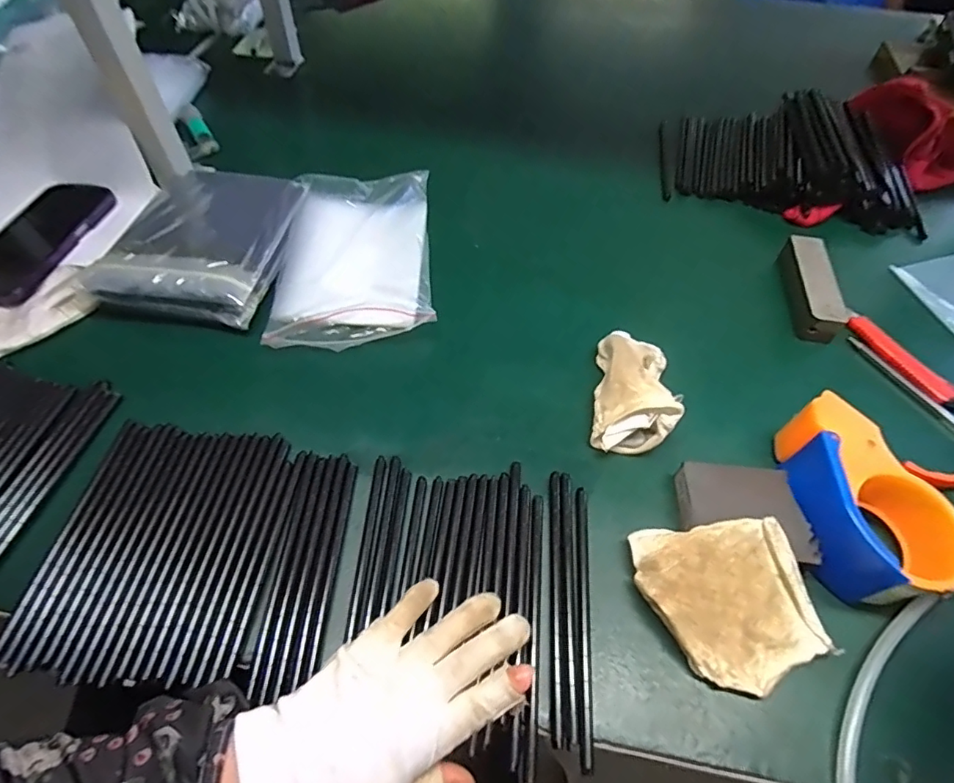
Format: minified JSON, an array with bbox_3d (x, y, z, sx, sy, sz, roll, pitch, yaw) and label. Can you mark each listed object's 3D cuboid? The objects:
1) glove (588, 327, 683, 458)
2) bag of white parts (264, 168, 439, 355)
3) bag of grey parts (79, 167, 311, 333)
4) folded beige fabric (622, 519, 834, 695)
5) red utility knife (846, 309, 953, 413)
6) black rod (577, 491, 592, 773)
[{"bbox_3d":[0.128,-0.004,0.434,0.061,0.043,0.117,10,55,5],"label":"glove"},{"bbox_3d":[-0.122,-0.141,0.530,0.146,0.036,0.227,-4,55,-5],"label":"bag of white parts"},{"bbox_3d":[-0.260,-0.145,0.516,0.146,0.050,0.188,8,55,4],"label":"bag of grey parts"},{"bbox_3d":[0.160,0.128,0.340,0.094,0.033,0.107,-23,58,-17],"label":"folded beige fabric"},{"bbox_3d":[0.377,-0.028,0.474,0.022,0.017,0.113,-23,58,-17],"label":"red utility knife"},{"bbox_3d":[0.070,0.144,0.348,0.008,0.009,0.173,6,55,2],"label":"black rod"}]

